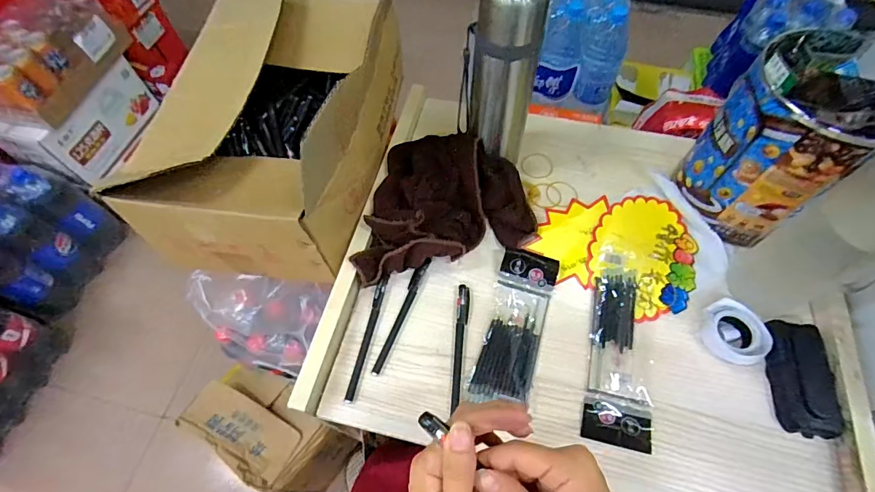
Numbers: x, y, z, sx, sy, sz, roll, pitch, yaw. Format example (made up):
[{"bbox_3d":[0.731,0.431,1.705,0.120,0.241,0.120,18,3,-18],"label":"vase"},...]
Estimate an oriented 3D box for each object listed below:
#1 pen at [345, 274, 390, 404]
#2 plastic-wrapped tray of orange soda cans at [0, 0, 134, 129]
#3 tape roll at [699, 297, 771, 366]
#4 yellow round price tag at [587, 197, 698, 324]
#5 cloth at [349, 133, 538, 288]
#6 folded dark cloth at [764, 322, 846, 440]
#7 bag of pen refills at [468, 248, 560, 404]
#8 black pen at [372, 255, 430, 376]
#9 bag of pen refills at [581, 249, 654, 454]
[{"bbox_3d":[-0.076,0.095,0.460,0.010,0.008,0.139,11,63,7],"label":"pen"},{"bbox_3d":[-0.980,-0.478,1.069,0.195,0.157,0.366,18,64,11],"label":"plastic-wrapped tray of orange soda cans"},{"bbox_3d":[0.308,0.091,0.449,0.056,0.027,0.066,-19,63,-8],"label":"tape roll"},{"bbox_3d":[0.238,0.010,0.499,0.114,0.007,0.150,13,65,9],"label":"yellow round price tag"},{"bbox_3d":[0.016,-0.036,0.495,0.191,0.069,0.180,8,63,6],"label":"cloth"},{"bbox_3d":[0.363,0.130,0.425,0.059,0.030,0.107,1,62,2],"label":"folded dark cloth"},{"bbox_3d":[0.084,0.084,0.465,0.061,0.016,0.169,15,64,9],"label":"bag of pen refills"},{"bbox_3d":[-0.039,0.074,0.473,0.013,0.006,0.141,19,65,11],"label":"black pen"},{"bbox_3d":[0.191,0.099,0.454,0.062,0.006,0.205,9,63,6],"label":"bag of pen refills"}]

